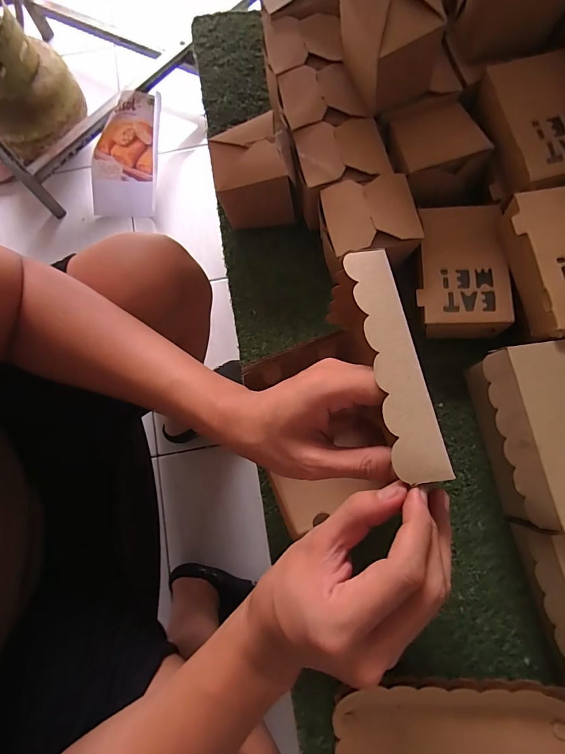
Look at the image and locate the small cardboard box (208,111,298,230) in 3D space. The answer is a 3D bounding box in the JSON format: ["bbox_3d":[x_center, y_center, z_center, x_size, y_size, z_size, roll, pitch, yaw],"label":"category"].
[{"bbox_3d":[-0.033,-0.230,0.452,0.091,0.108,0.081,-5,77,0],"label":"small cardboard box"}]

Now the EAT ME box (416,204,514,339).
[{"bbox_3d":[0.200,-0.121,0.433,0.096,0.038,0.147,3,77,2],"label":"EAT ME box"}]

